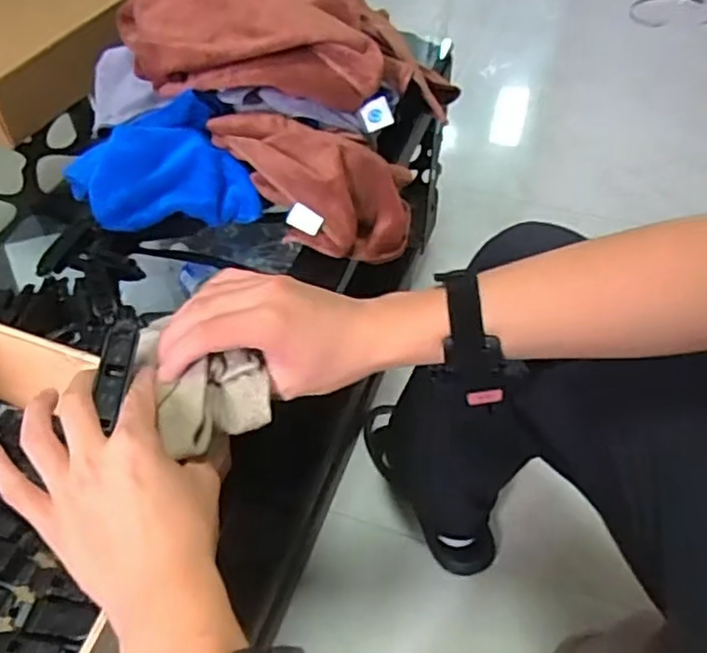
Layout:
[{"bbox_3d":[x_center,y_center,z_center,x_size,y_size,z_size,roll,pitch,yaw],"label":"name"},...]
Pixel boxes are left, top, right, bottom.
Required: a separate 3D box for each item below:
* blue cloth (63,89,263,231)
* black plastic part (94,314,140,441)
[{"bbox_3d":[-0.203,-0.165,0.692,0.175,0.090,0.127,-18,51,-15],"label":"blue cloth"},{"bbox_3d":[-0.148,0.027,0.415,0.018,0.010,0.071,1,58,1],"label":"black plastic part"}]

